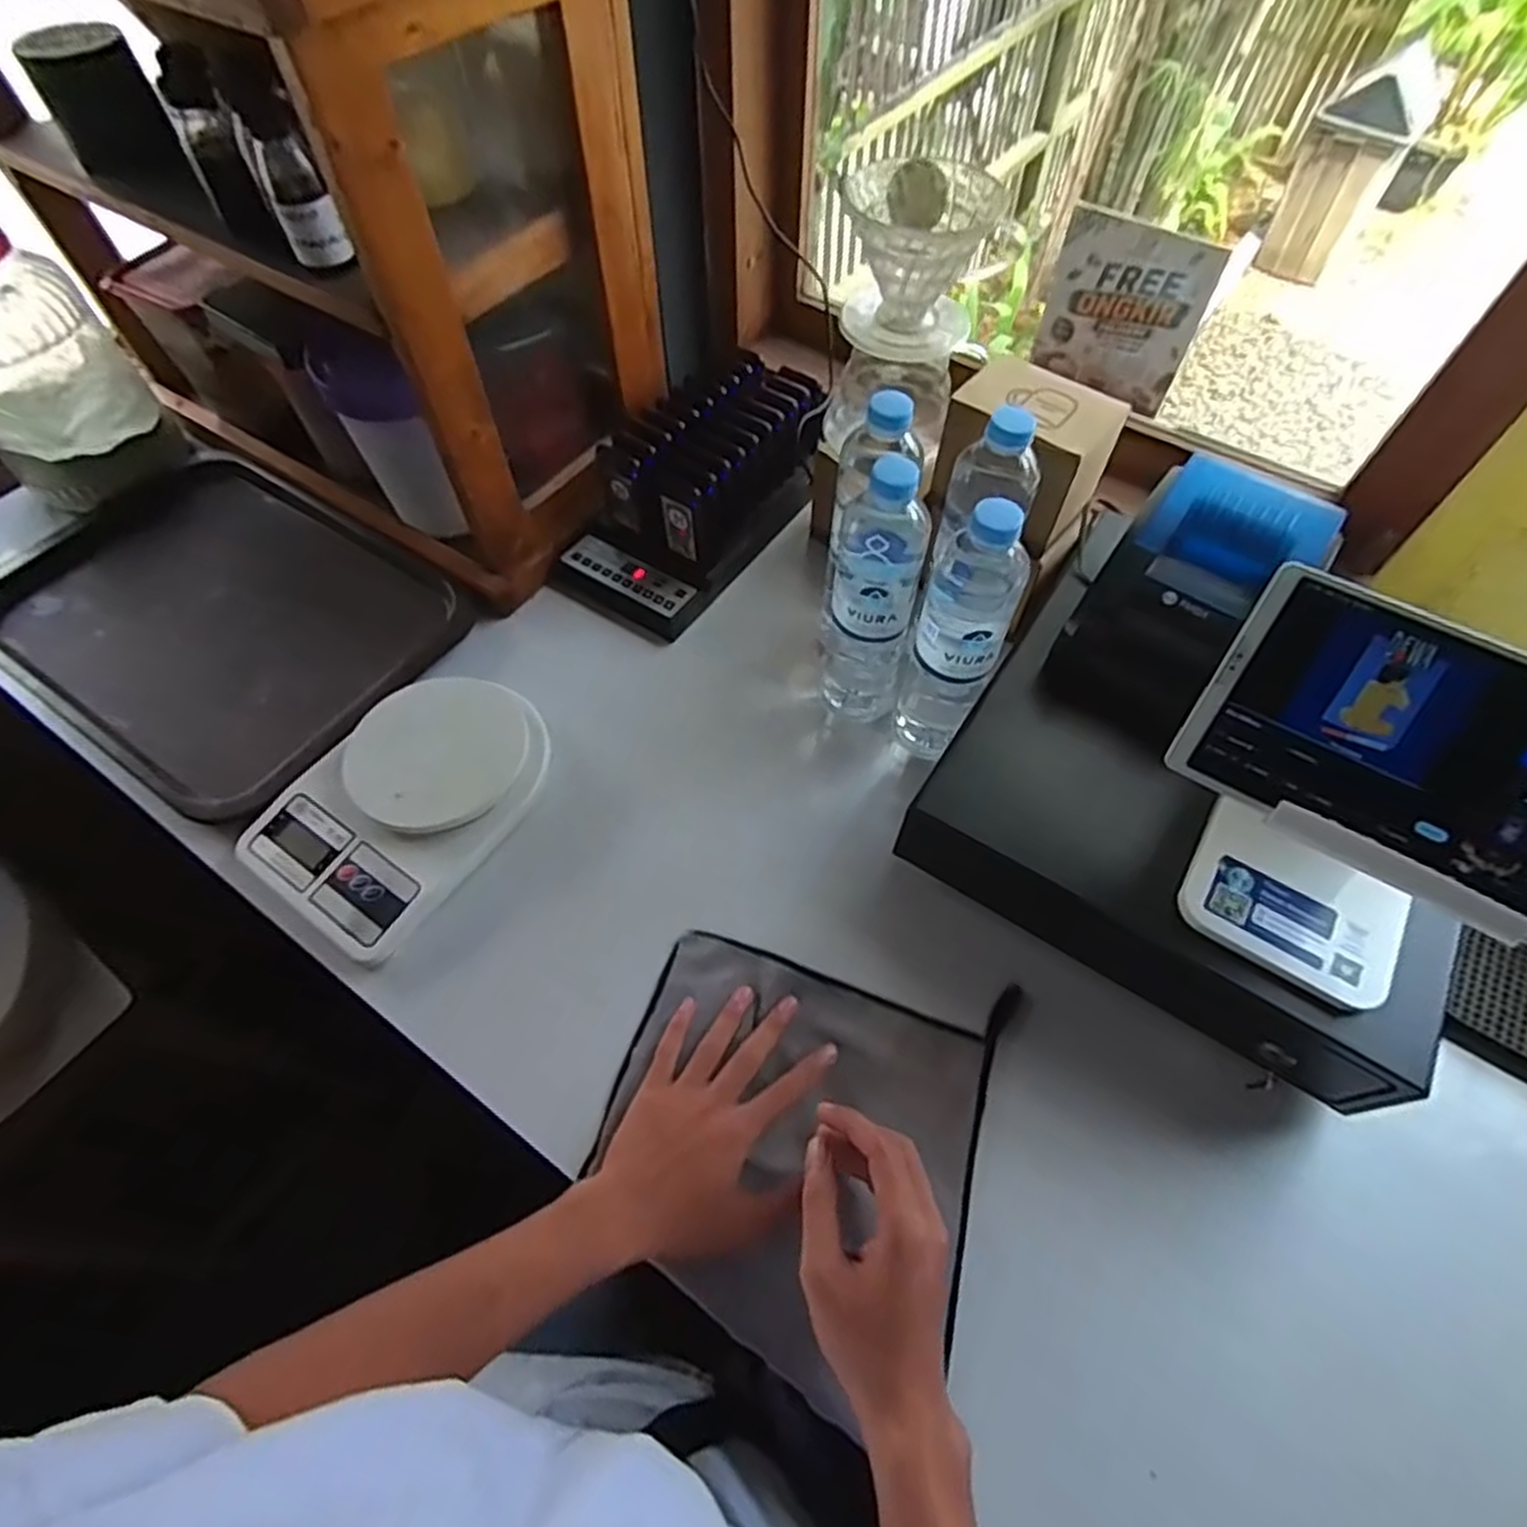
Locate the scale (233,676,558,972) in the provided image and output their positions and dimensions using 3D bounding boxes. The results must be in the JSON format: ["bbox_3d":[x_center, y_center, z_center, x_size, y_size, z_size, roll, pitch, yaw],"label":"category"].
[{"bbox_3d":[-0.278,0.021,0.594,0.155,0.047,0.214,30,63,16],"label":"scale"}]

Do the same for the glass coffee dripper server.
[{"bbox_3d":[0.115,-0.348,0.624,0.112,0.178,0.111,22,61,12],"label":"glass coffee dripper server"}]

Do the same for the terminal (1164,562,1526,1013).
[{"bbox_3d":[0.329,0.027,0.422,0.203,0.168,0.126,23,61,13],"label":"terminal"}]

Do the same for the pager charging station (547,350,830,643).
[{"bbox_3d":[-0.058,-0.270,0.741,0.145,0.098,0.263,33,64,18],"label":"pager charging station"}]

